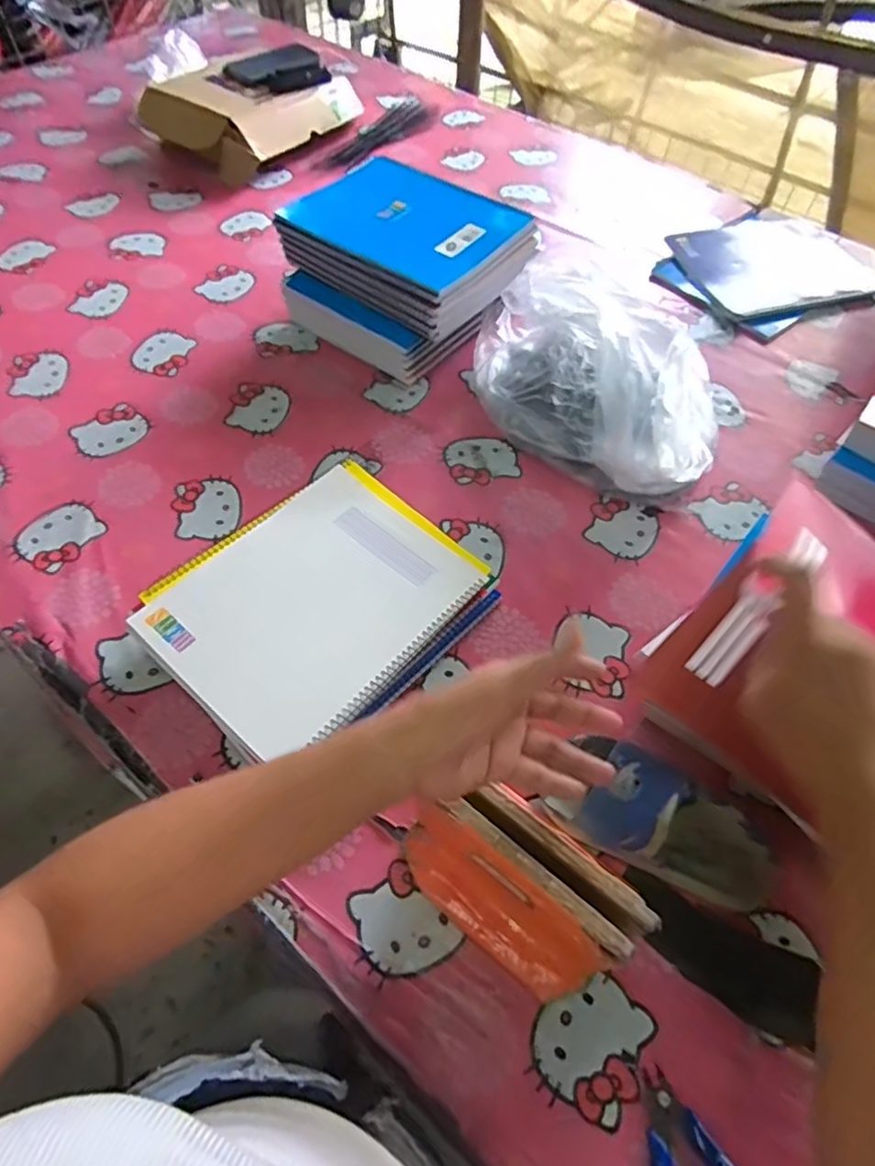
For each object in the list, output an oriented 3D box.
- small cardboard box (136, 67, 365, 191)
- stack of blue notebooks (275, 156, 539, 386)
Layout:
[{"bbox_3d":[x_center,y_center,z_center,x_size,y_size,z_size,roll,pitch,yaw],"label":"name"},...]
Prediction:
[{"bbox_3d":[-0.319,-0.805,1.100,0.256,0.088,0.308,28,60,17],"label":"small cardboard box"},{"bbox_3d":[-0.041,-0.395,0.810,0.233,0.128,0.211,34,62,20],"label":"stack of blue notebooks"}]

